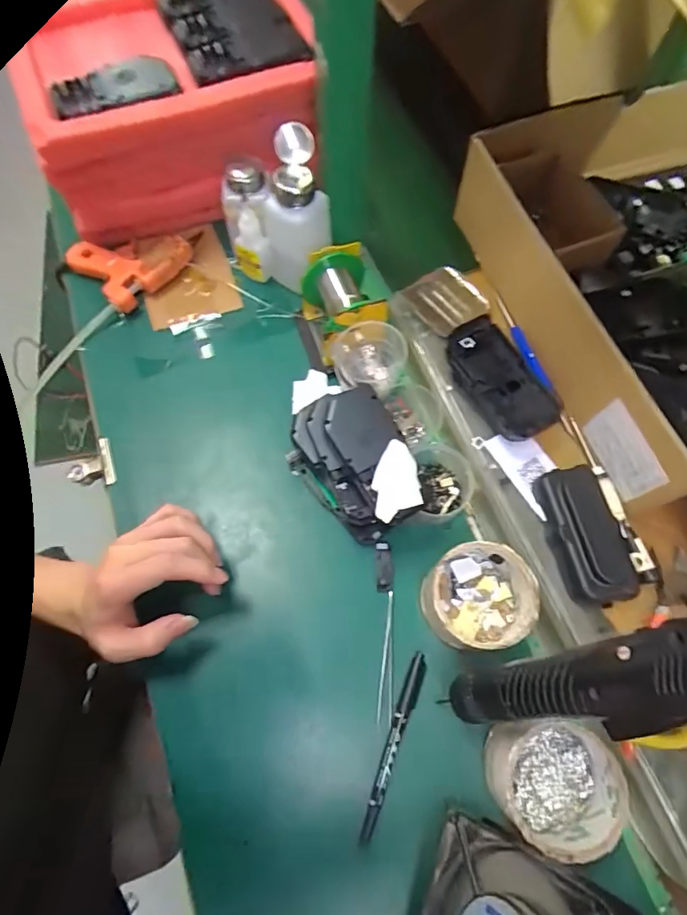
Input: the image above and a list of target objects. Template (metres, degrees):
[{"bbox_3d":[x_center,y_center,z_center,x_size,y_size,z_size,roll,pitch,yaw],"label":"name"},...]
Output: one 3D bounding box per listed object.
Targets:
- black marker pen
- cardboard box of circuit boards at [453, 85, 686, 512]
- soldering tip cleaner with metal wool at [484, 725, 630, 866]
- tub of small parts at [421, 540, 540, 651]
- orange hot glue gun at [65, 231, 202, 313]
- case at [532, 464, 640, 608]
[{"bbox_3d":[0.040,0.228,0.384,0.013,0.019,0.139,21,67,8],"label":"black marker pen"},{"bbox_3d":[0.330,-0.178,0.450,0.344,0.080,0.384,-18,67,-9],"label":"cardboard box of circuit boards"},{"bbox_3d":[0.150,0.236,0.347,0.087,0.046,0.076,1,66,0],"label":"soldering tip cleaner with metal wool"},{"bbox_3d":[0.111,0.116,0.398,0.077,0.064,0.076,0,66,-1],"label":"tub of small parts"},{"bbox_3d":[-0.238,-0.233,0.556,0.110,0.033,0.123,42,72,16],"label":"orange hot glue gun"},{"bbox_3d":[0.192,0.059,0.380,0.053,0.023,0.107,-10,66,-5],"label":"case"}]

